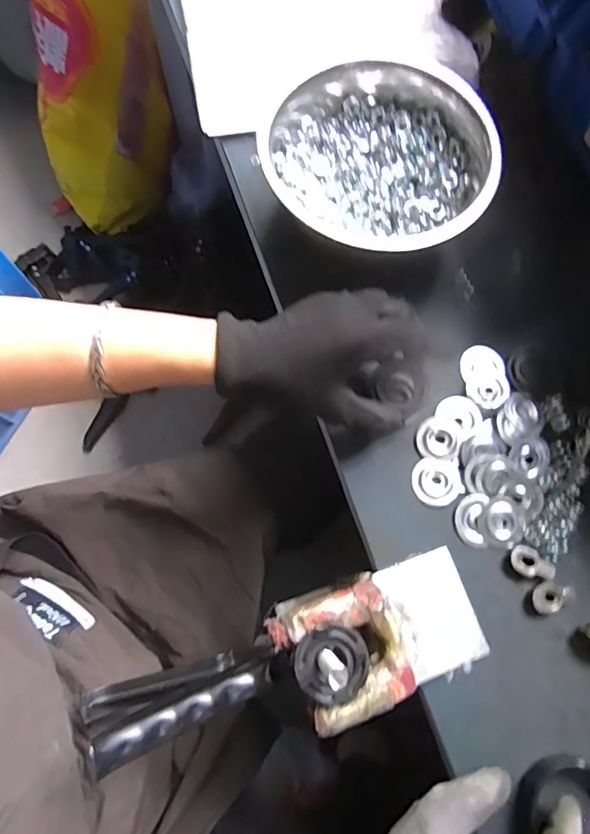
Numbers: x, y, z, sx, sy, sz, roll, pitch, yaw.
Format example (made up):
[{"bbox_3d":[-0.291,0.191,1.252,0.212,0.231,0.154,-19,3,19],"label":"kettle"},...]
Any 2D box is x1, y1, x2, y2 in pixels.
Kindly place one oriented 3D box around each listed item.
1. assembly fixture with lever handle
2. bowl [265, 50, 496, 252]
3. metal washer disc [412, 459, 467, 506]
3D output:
[{"bbox_3d":[0.007,0.155,0.308,0.251,0.048,0.080,-10,74,-19],"label":"assembly fixture with lever handle"},{"bbox_3d":[0.074,-0.210,0.405,0.171,0.062,0.184,1,74,-2],"label":"bowl"},{"bbox_3d":[0.109,0.050,0.372,0.036,0.005,0.037,1,74,-2],"label":"metal washer disc"}]

